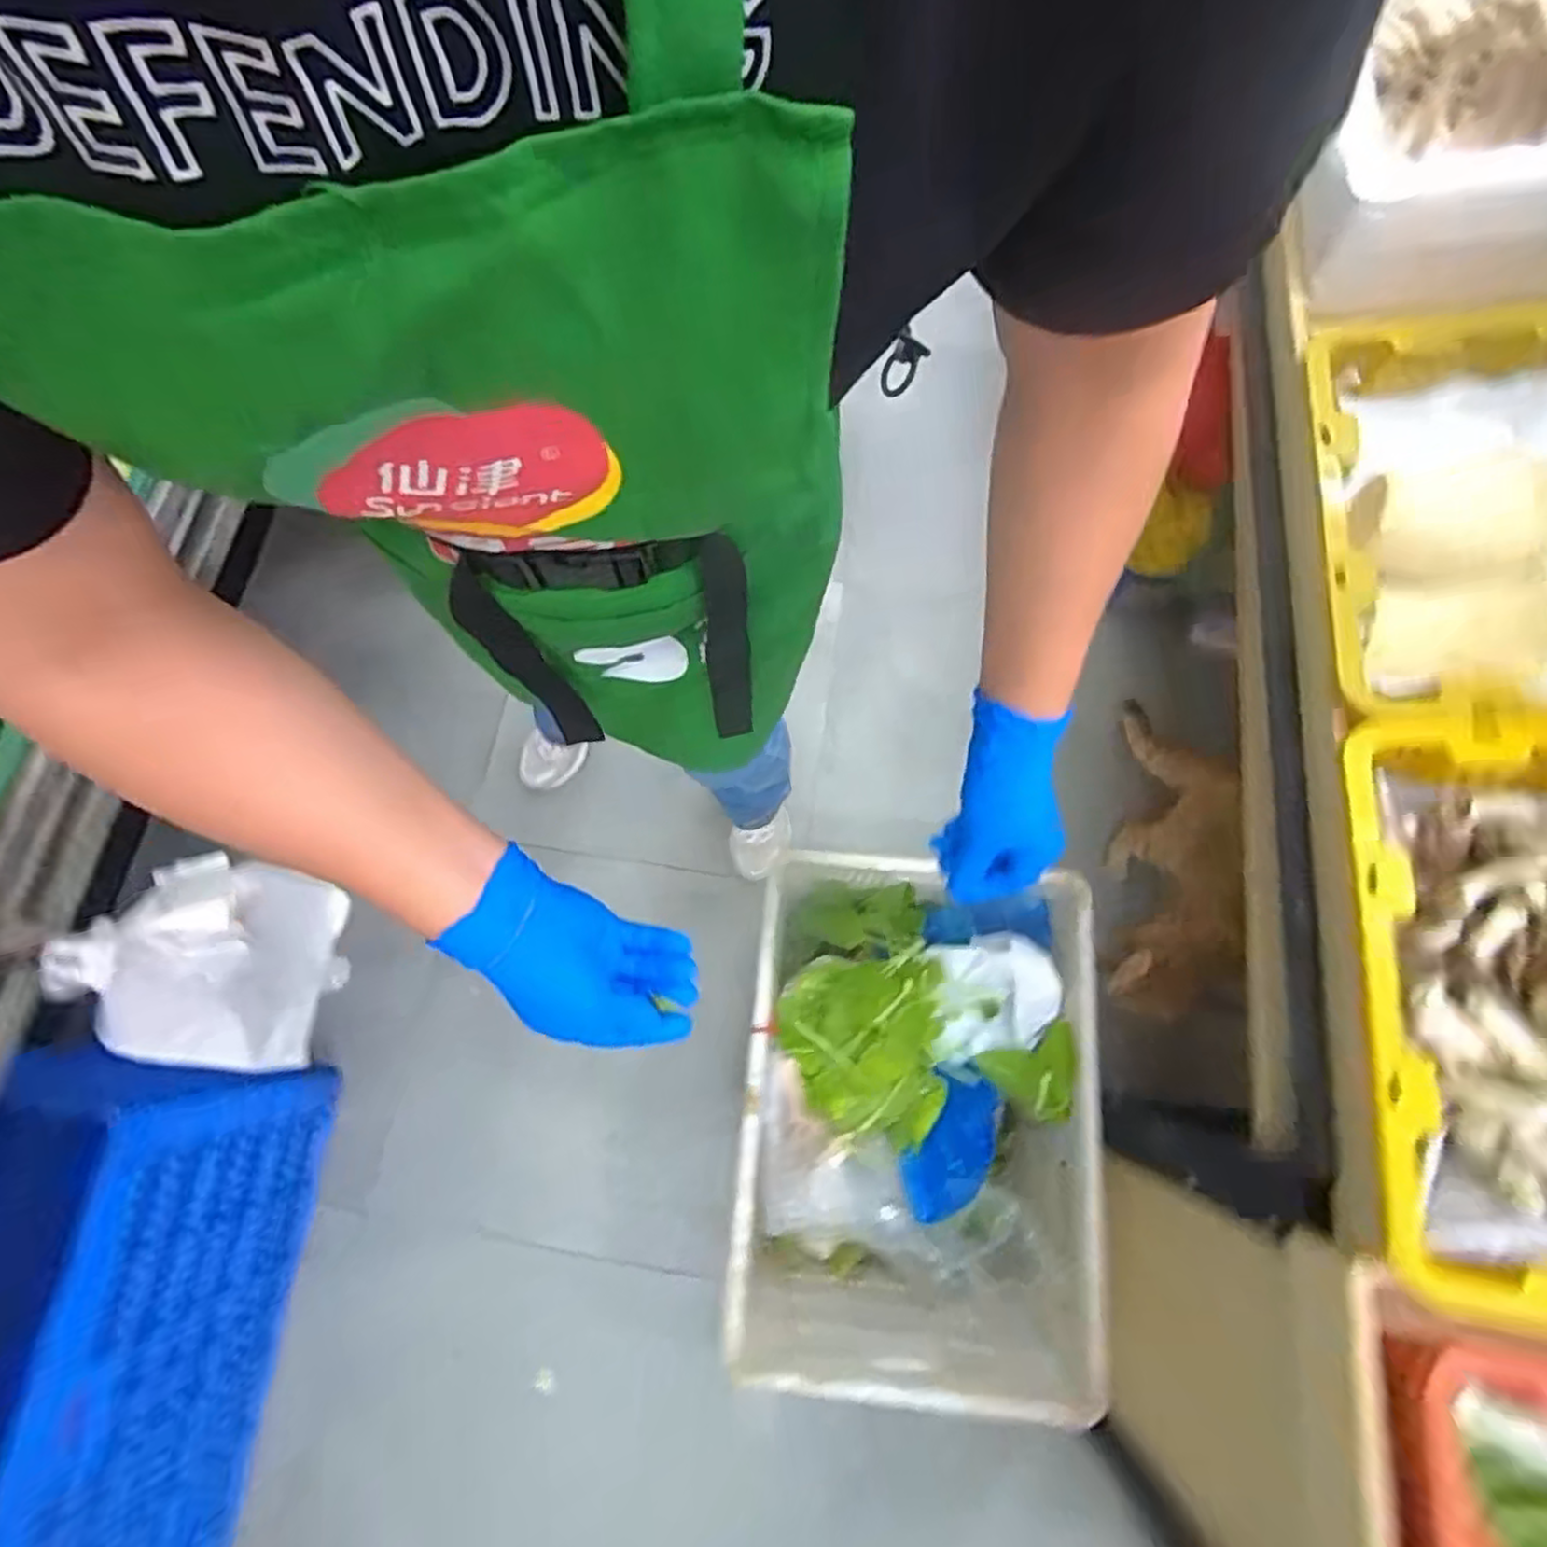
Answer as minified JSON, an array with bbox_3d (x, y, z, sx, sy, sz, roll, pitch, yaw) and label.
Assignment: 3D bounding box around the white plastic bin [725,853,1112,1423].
[{"bbox_3d":[0.180,0.427,0.944,0.418,0.229,0.577,5,73,3],"label":"white plastic bin"}]

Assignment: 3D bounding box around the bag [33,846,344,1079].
[{"bbox_3d":[-0.555,0.193,0.716,0.080,0.272,0.199,1,73,2],"label":"bag"}]

